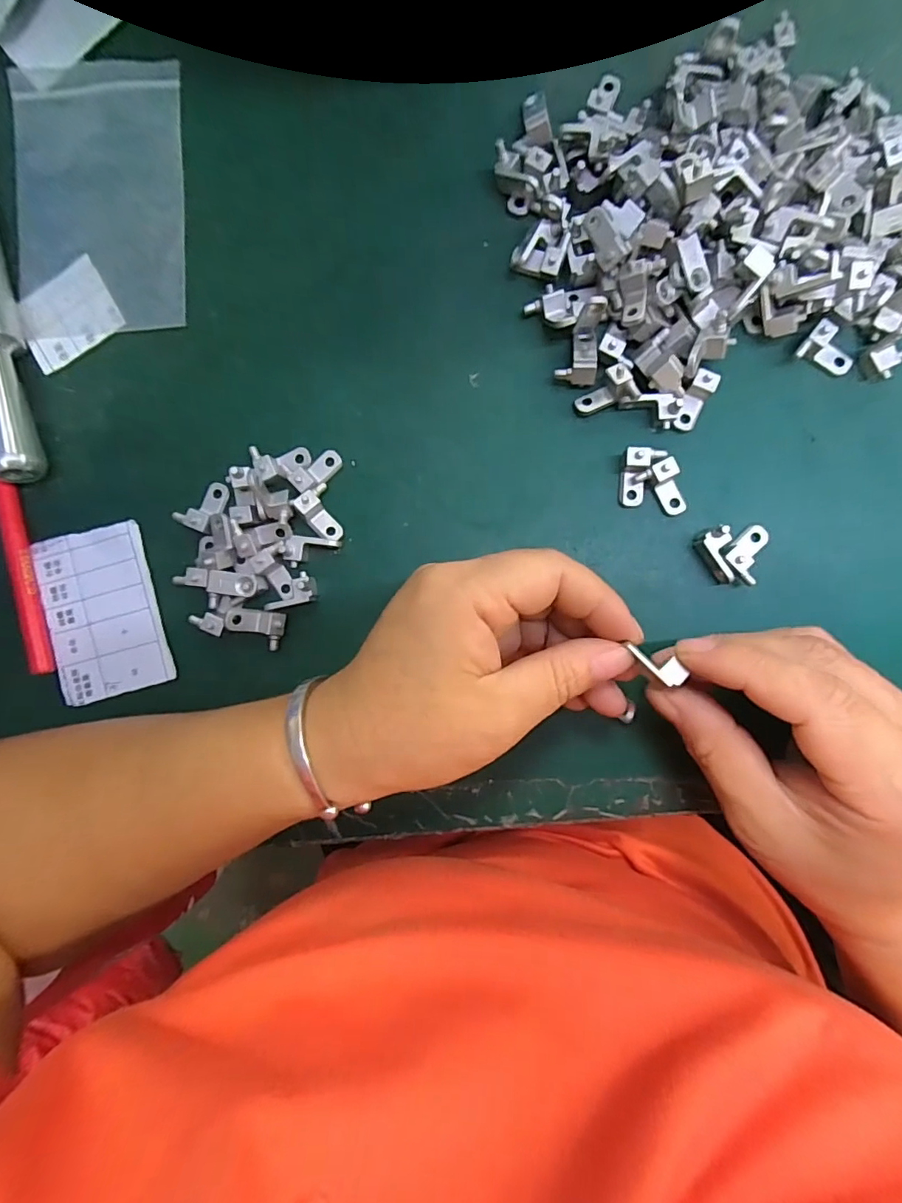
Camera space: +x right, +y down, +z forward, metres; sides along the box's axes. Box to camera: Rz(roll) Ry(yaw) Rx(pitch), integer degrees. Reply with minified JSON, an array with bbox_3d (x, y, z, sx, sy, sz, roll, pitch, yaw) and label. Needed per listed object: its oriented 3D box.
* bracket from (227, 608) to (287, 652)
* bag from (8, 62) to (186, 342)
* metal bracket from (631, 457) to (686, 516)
[{"bbox_3d":[-0.086,0.012,0.231,0.023,0.015,0.017,9,91,3],"label":"bracket"},{"bbox_3d":[-0.161,-0.185,0.237,0.076,0.005,0.122,-1,90,4],"label":"bag"},{"bbox_3d":[0.090,-0.047,0.220,0.016,0.010,0.023,-25,89,3],"label":"metal bracket"}]

